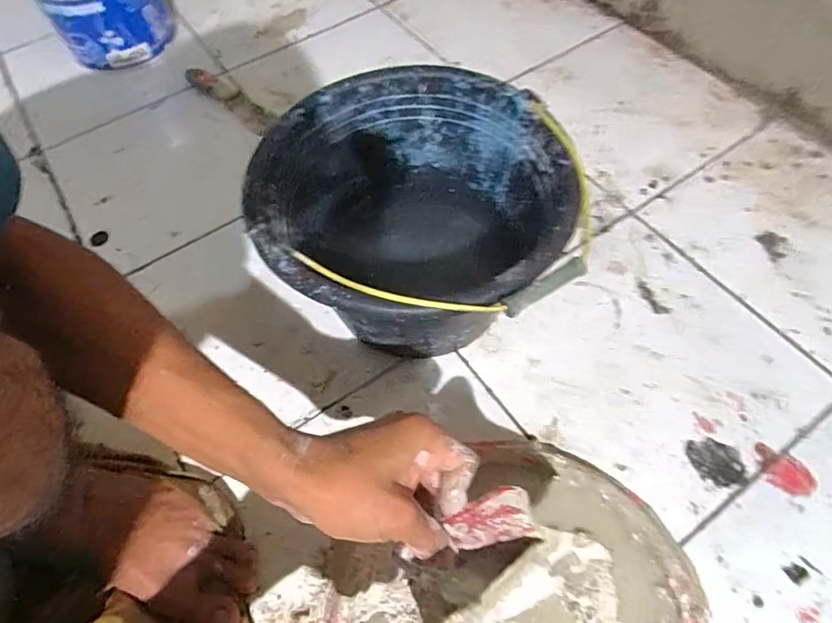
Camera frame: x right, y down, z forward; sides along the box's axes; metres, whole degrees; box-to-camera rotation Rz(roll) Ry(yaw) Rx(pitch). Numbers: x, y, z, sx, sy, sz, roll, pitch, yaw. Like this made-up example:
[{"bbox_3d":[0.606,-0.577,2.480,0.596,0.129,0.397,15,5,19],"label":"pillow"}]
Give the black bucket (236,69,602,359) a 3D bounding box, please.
[{"bbox_3d":[0.011,-0.080,0.539,0.261,0.189,0.280,-2,60,3],"label":"black bucket"}]

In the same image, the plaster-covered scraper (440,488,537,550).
[{"bbox_3d":[0.049,0.137,0.339,0.056,0.042,0.004,-22,20,10],"label":"plaster-covered scraper"}]

